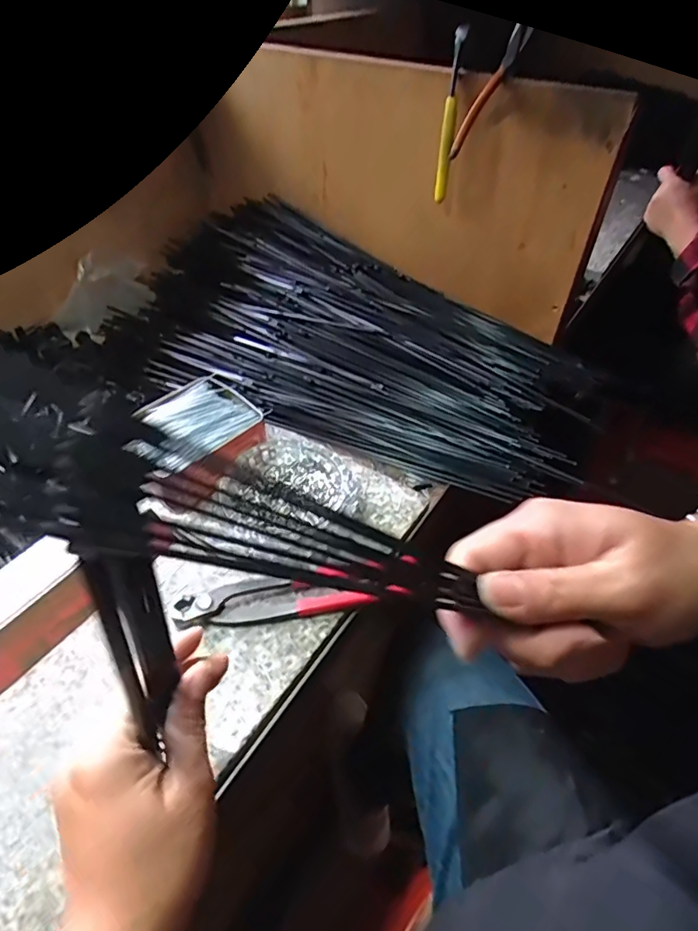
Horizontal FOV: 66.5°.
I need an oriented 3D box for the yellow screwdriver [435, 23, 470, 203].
[{"bbox_3d":[0.112,-0.383,0.592,0.015,0.163,0.018,7,45,6],"label":"yellow screwdriver"}]

